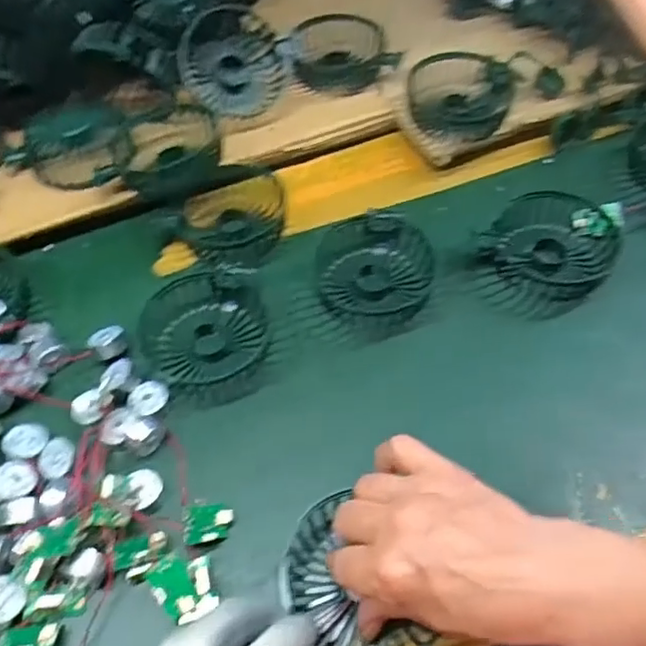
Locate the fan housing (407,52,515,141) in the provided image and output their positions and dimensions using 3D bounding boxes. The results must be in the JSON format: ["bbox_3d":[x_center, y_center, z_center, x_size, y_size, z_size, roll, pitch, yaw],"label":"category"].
[{"bbox_3d":[0.116,-0.197,0.528,0.086,0.026,0.090,7,57,7],"label":"fan housing"}]

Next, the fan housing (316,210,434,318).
[{"bbox_3d":[0.038,-0.041,0.451,0.083,0.024,0.088,0,56,3],"label":"fan housing"}]

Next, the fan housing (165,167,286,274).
[{"bbox_3d":[-0.070,-0.086,0.493,0.094,0.023,0.096,-1,56,2],"label":"fan housing"}]

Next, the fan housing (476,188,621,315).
[{"bbox_3d":[0.166,-0.057,0.454,0.088,0.028,0.093,-1,59,1],"label":"fan housing"}]

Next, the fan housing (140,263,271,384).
[{"bbox_3d":[-0.082,0.003,0.429,0.086,0.022,0.087,-1,56,2],"label":"fan housing"}]

